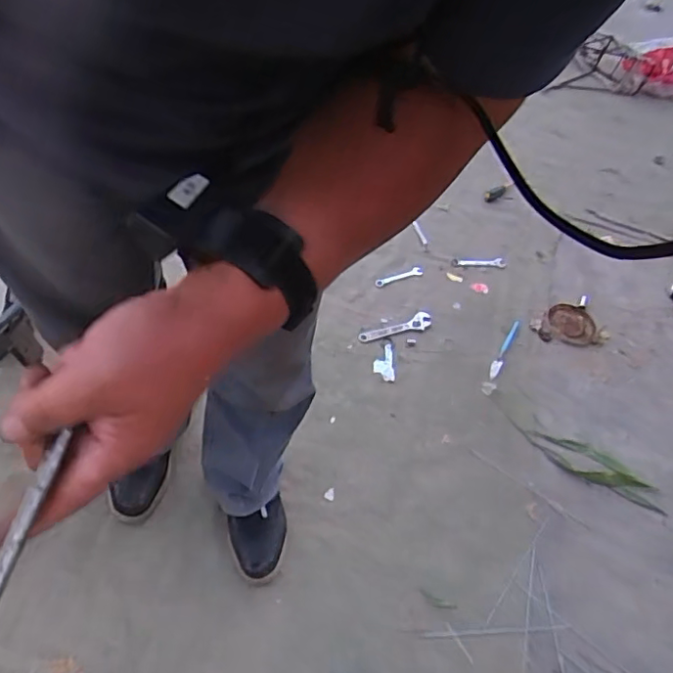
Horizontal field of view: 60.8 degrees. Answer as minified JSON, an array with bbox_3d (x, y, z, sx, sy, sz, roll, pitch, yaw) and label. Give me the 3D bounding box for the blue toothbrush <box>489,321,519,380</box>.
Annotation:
[{"bbox_3d":[0.408,0.026,1.390,0.021,0.011,0.207,24,51,15],"label":"blue toothbrush"}]

